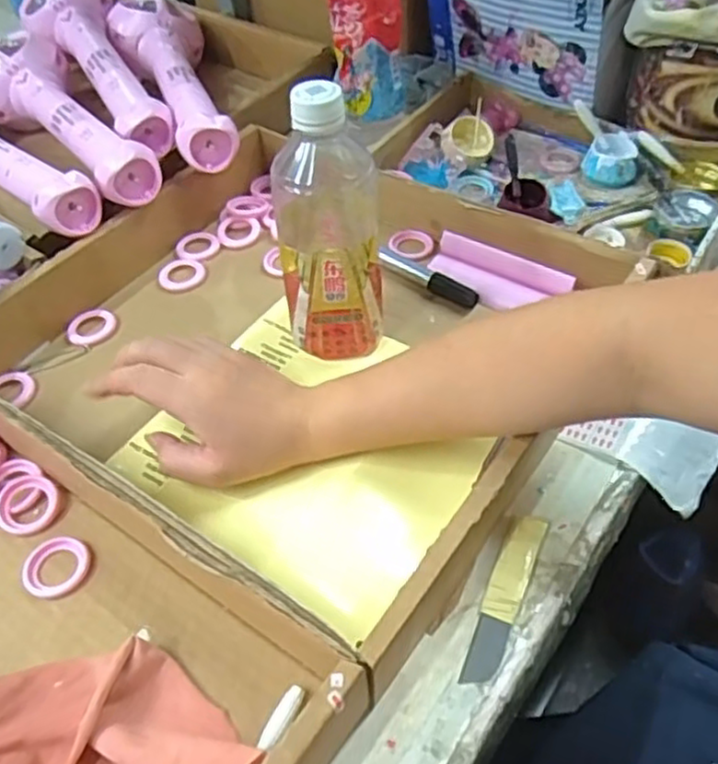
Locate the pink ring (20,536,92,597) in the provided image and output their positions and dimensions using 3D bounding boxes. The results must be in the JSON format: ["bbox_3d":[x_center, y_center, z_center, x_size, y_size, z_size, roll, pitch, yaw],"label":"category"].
[{"bbox_3d":[-0.176,0.107,0.419,0.036,0.007,0.037,-2,49,2],"label":"pink ring"}]

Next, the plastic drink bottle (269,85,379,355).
[{"bbox_3d":[-0.021,-0.103,0.460,0.065,0.170,0.073,-4,49,0],"label":"plastic drink bottle"}]

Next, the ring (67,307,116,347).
[{"bbox_3d":[-0.207,-0.043,0.558,0.037,0.006,0.034,-2,49,2],"label":"ring"}]

